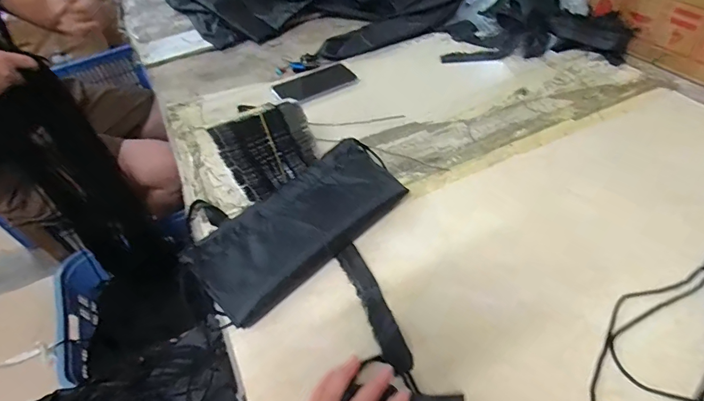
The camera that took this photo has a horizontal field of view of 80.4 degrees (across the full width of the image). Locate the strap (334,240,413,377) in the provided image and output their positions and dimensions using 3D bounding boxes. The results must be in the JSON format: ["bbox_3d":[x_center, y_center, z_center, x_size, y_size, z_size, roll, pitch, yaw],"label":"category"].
[{"bbox_3d":[0.023,0.113,0.461,0.028,0.006,0.158,-20,49,-13],"label":"strap"}]

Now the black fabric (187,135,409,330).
[{"bbox_3d":[-0.065,0.030,0.514,0.281,0.058,0.123,-37,54,-25],"label":"black fabric"}]

